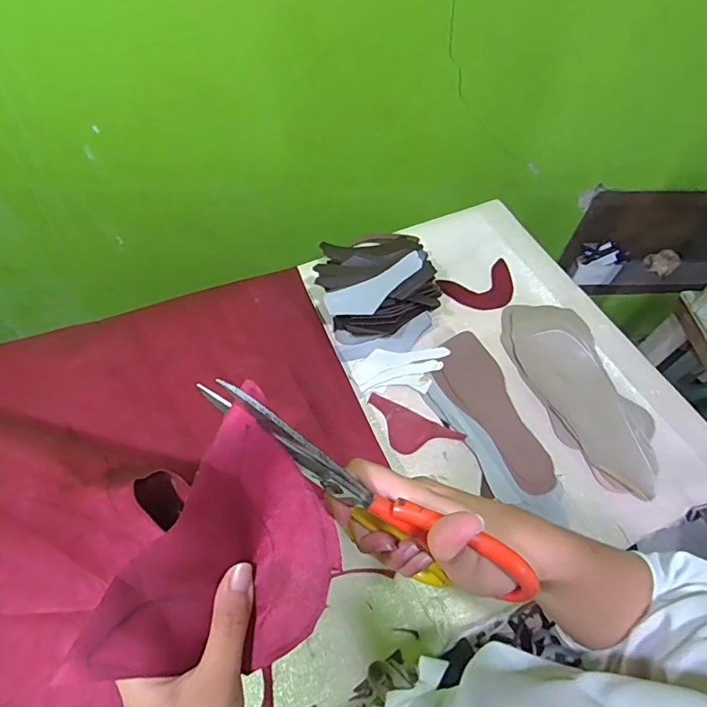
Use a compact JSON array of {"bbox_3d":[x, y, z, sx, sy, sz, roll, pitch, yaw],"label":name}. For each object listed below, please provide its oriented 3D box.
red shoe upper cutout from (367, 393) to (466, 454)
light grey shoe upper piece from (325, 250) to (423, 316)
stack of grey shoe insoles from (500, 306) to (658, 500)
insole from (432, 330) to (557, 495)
[{"bbox_3d":[0.077,0.109,0.698,0.139,0.015,0.060,26,59,13],"label":"red shoe upper cutout"},{"bbox_3d":[0.034,-0.092,0.719,0.150,0.005,0.054,-26,71,-1],"label":"light grey shoe upper piece"},{"bbox_3d":[0.336,0.046,0.732,0.131,0.029,0.319,-16,59,-14],"label":"stack of grey shoe insoles"},{"bbox_3d":[0.204,0.077,0.718,0.097,0.006,0.253,-23,61,-18],"label":"insole"}]

